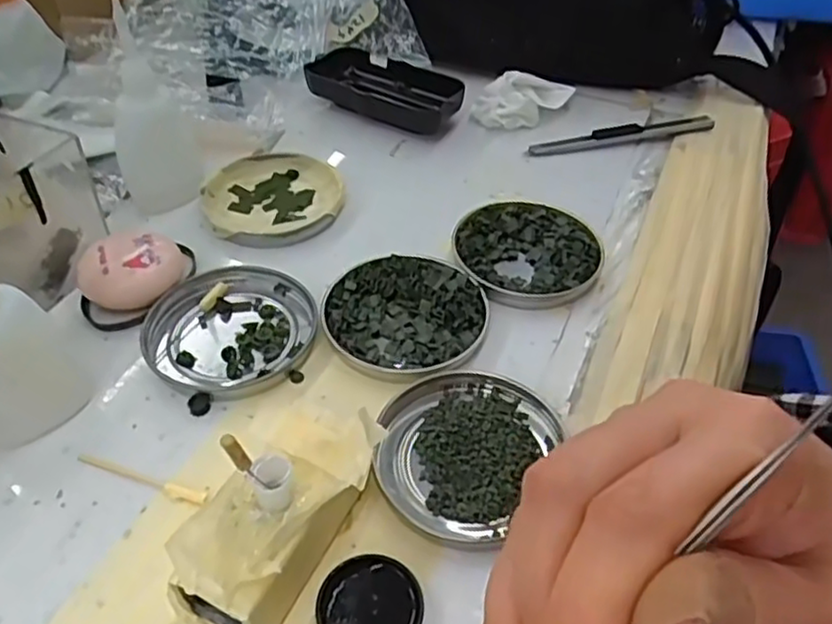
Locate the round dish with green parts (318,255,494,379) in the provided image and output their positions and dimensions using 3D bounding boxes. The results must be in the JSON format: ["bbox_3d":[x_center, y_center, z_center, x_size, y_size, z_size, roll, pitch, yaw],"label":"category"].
[{"bbox_3d":[-0.006,0.001,0.335,0.077,0.008,0.075,0,45,0],"label":"round dish with green parts"}]

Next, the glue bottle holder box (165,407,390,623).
[{"bbox_3d":[-0.045,0.070,0.240,0.041,0.048,0.087,22,49,20],"label":"glue bottle holder box"}]

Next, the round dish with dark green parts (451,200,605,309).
[{"bbox_3d":[0.060,-0.033,0.370,0.077,0.009,0.076,6,45,5],"label":"round dish with dark green parts"}]

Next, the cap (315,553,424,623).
[{"bbox_3d":[-0.016,0.103,0.238,0.035,0.007,0.035,0,45,0],"label":"cap"}]

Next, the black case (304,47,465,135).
[{"bbox_3d":[-0.025,-0.153,0.478,0.119,0.024,0.051,23,49,21],"label":"black case"}]

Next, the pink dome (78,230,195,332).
[{"bbox_3d":[-0.139,-0.019,0.342,0.055,0.023,0.044,-17,48,-17],"label":"pink dome"}]

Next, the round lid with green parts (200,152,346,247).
[{"bbox_3d":[-0.084,-0.067,0.401,0.078,0.013,0.077,0,45,0],"label":"round lid with green parts"}]

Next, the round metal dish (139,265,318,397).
[{"bbox_3d":[-0.090,0.007,0.329,0.077,0.008,0.077,0,45,0],"label":"round metal dish"}]

